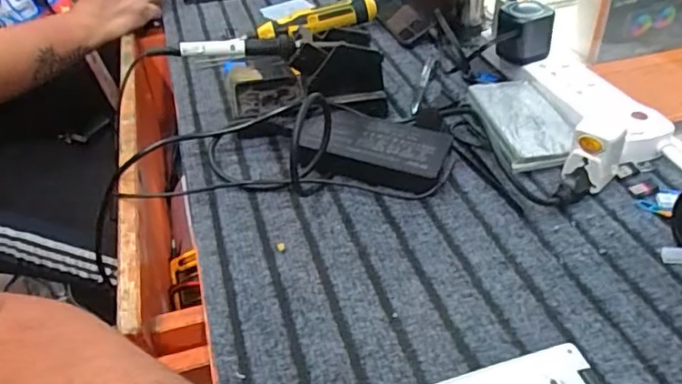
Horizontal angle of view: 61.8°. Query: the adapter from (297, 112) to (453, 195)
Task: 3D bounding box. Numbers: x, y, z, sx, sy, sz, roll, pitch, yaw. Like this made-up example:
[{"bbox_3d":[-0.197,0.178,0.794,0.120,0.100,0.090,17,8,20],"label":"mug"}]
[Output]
[{"bbox_3d":[0.027,-0.041,0.531,0.137,0.026,0.079,12,41,18],"label":"adapter"}]

